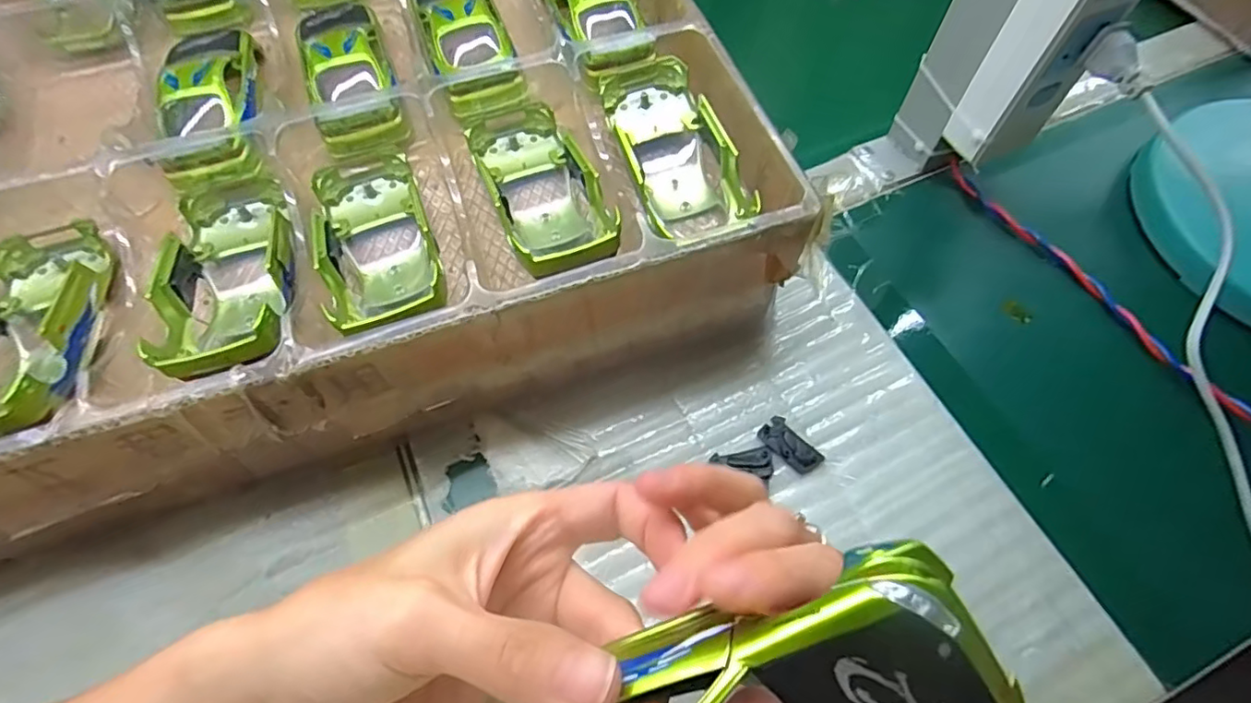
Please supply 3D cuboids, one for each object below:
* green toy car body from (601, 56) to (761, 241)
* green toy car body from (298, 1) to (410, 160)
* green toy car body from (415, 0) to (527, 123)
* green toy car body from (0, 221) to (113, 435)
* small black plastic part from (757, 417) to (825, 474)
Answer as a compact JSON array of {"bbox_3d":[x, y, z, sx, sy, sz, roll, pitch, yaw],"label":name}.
[{"bbox_3d":[0.025,-0.117,0.335,0.054,0.033,0.109,-18,64,-9],"label":"green toy car body"},{"bbox_3d":[-0.167,-0.169,0.359,0.047,0.029,0.125,-19,64,-9],"label":"green toy car body"},{"bbox_3d":[-0.099,-0.196,0.367,0.047,0.025,0.131,-18,64,-9],"label":"green toy car body"},{"bbox_3d":[-0.280,-0.007,0.279,0.065,0.036,0.142,-25,49,-12],"label":"green toy car body"},{"bbox_3d":[0.089,0.050,0.319,0.018,0.004,0.033,-38,68,-18],"label":"small black plastic part"}]

